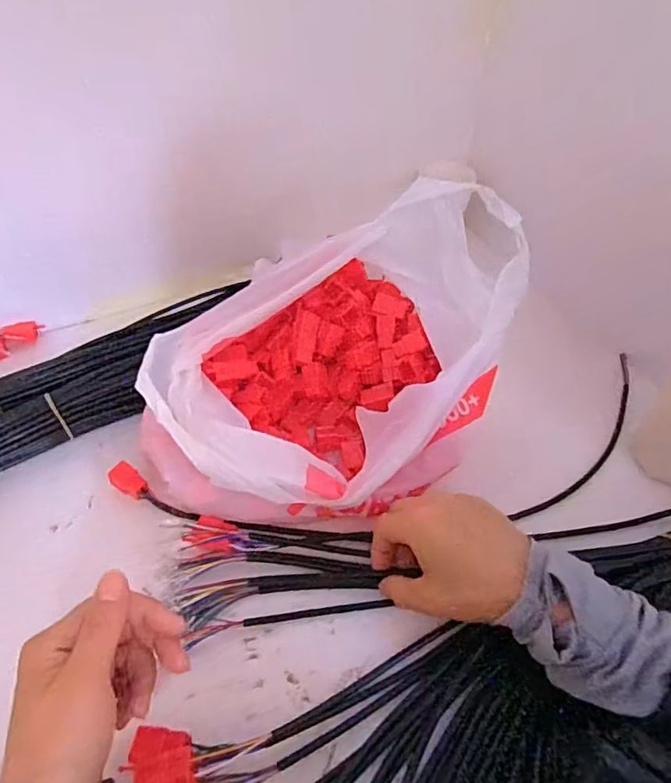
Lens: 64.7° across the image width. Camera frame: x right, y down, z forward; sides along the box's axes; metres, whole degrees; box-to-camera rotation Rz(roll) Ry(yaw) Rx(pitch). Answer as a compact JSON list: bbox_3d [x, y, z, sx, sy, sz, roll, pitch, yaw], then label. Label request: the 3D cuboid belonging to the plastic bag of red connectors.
[{"bbox_3d":[0.019,-0.021,0.440,0.327,0.155,0.200,-33,53,-29],"label":"plastic bag of red connectors"}]

